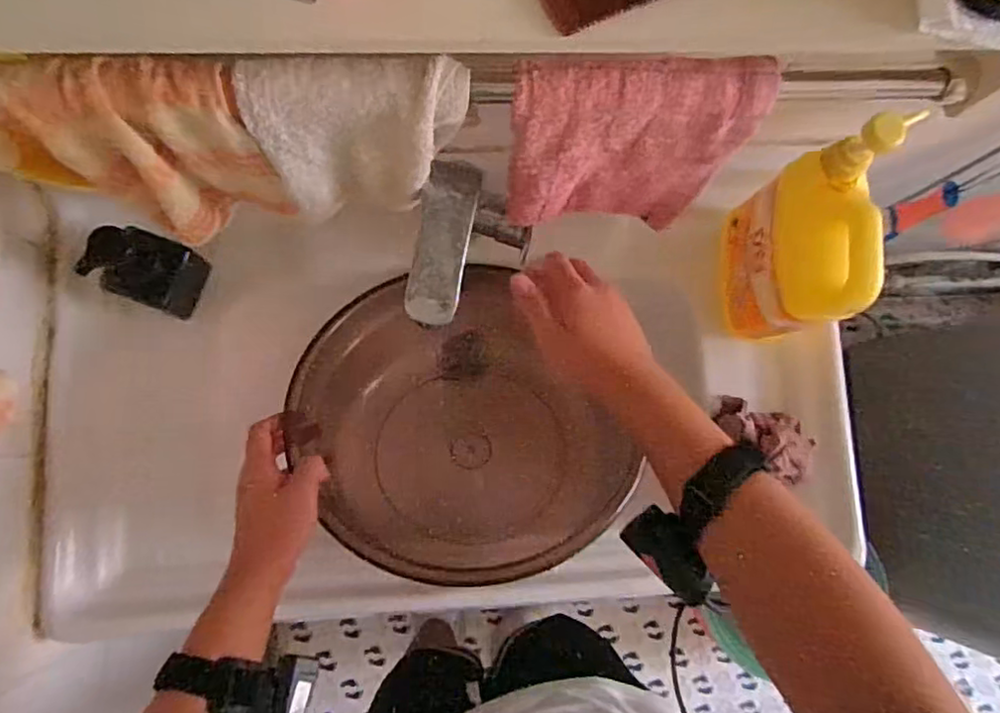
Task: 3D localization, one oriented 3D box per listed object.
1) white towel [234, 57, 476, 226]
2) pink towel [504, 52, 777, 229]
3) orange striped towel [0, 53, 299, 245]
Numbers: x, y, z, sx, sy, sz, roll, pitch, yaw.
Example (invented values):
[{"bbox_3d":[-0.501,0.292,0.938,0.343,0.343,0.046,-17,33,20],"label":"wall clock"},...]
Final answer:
[{"bbox_3d":[-0.092,-0.146,0.435,0.132,0.130,0.051,-4,83,-6],"label":"white towel"},{"bbox_3d":[0.087,-0.153,0.480,0.166,0.190,0.041,-2,83,-6],"label":"pink towel"},{"bbox_3d":[-0.242,-0.136,0.444,0.157,0.179,0.052,-12,84,-7],"label":"orange striped towel"}]

